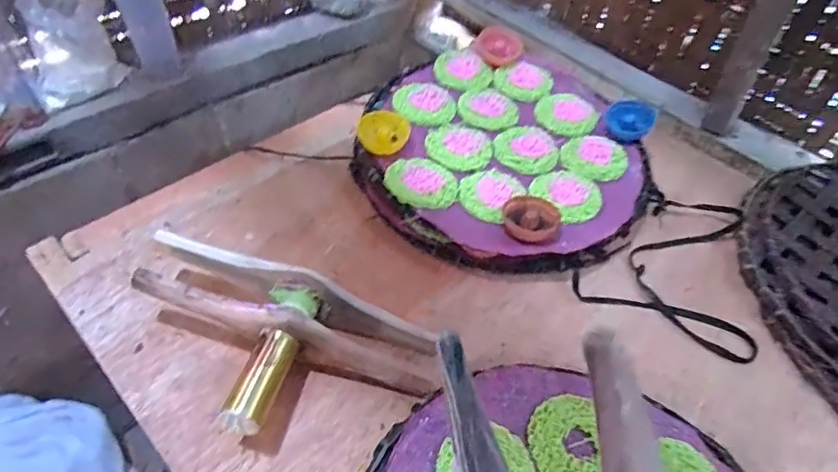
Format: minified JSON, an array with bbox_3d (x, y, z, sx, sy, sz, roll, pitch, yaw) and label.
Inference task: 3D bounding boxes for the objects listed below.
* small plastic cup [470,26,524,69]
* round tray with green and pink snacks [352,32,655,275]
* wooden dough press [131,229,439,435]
[{"bbox_3d":[0.113,-0.278,0.768,0.064,0.018,0.071,-26,57,-25],"label":"small plastic cup"},{"bbox_3d":[0.100,-0.123,0.666,0.343,0.049,0.367,3,49,-3],"label":"round tray with green and pink snacks"},{"bbox_3d":[-0.121,0.101,0.462,0.269,0.067,0.151,10,50,3],"label":"wooden dough press"}]

